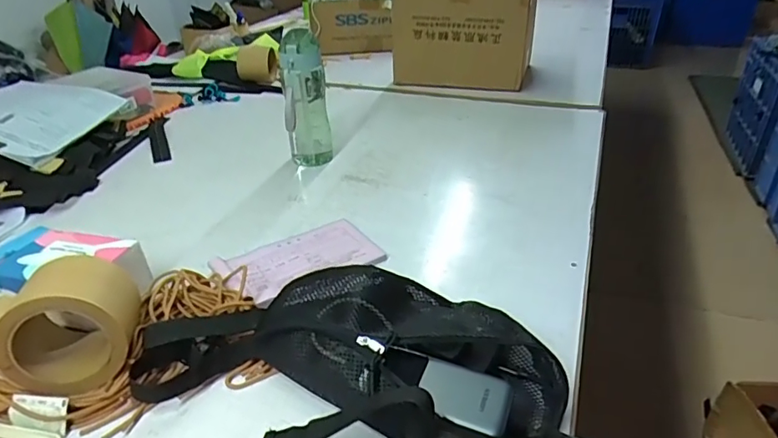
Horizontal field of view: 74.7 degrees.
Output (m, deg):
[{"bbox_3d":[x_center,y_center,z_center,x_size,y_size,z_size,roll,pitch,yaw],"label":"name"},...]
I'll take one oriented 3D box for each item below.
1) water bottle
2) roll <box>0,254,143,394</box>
[{"bbox_3d":[-0.138,-0.198,0.843,0.071,0.212,0.077,-8,33,-8],"label":"water bottle"},{"bbox_3d":[-0.296,0.100,0.480,0.109,0.107,0.087,-14,34,-17],"label":"roll"}]

